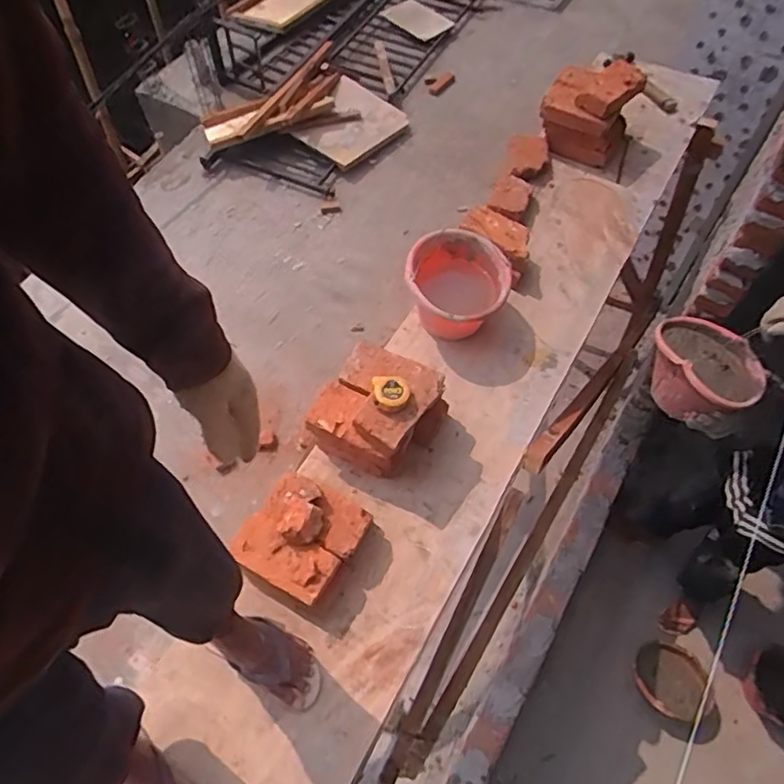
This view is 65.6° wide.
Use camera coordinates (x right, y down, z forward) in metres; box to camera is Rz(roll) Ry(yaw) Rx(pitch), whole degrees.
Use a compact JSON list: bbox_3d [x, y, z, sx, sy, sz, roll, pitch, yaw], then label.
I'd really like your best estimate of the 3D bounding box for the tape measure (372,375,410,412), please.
[{"bbox_3d":[0.000,-0.001,1.129,0.066,0.035,0.065,-1,59,1],"label":"tape measure"}]

